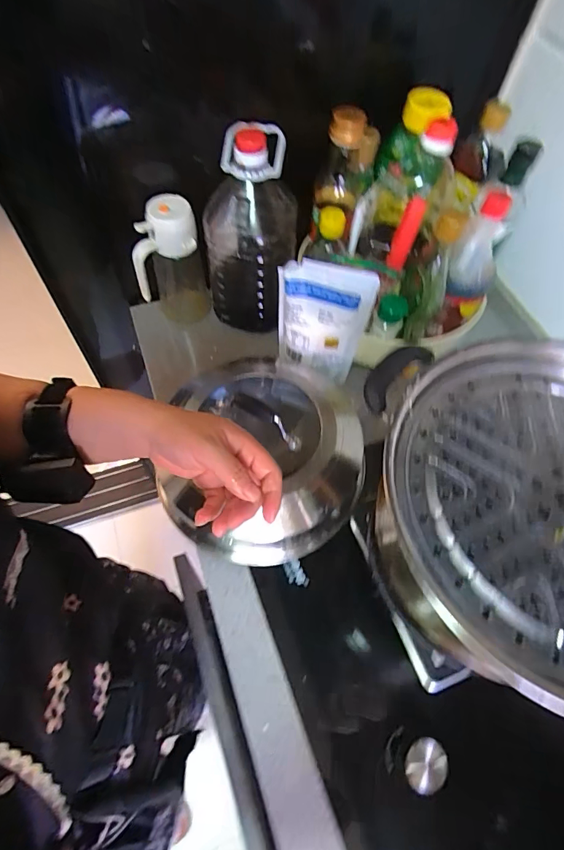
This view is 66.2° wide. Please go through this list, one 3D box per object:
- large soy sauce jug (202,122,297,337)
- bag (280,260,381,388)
[{"bbox_3d":[-0.041,-0.261,0.610,0.110,0.254,0.110,14,60,6],"label":"large soy sauce jug"},{"bbox_3d":[0.048,-0.129,0.559,0.117,0.156,0.040,15,60,7],"label":"bag"}]

